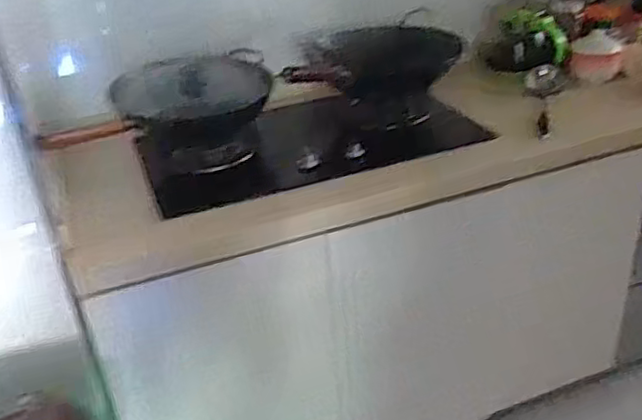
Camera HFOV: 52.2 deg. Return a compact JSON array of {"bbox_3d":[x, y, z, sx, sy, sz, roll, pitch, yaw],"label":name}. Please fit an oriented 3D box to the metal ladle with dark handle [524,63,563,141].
[{"bbox_3d":[0.493,-0.245,1.438,0.088,0.050,0.360,7,33,14],"label":"metal ladle with dark handle"}]

